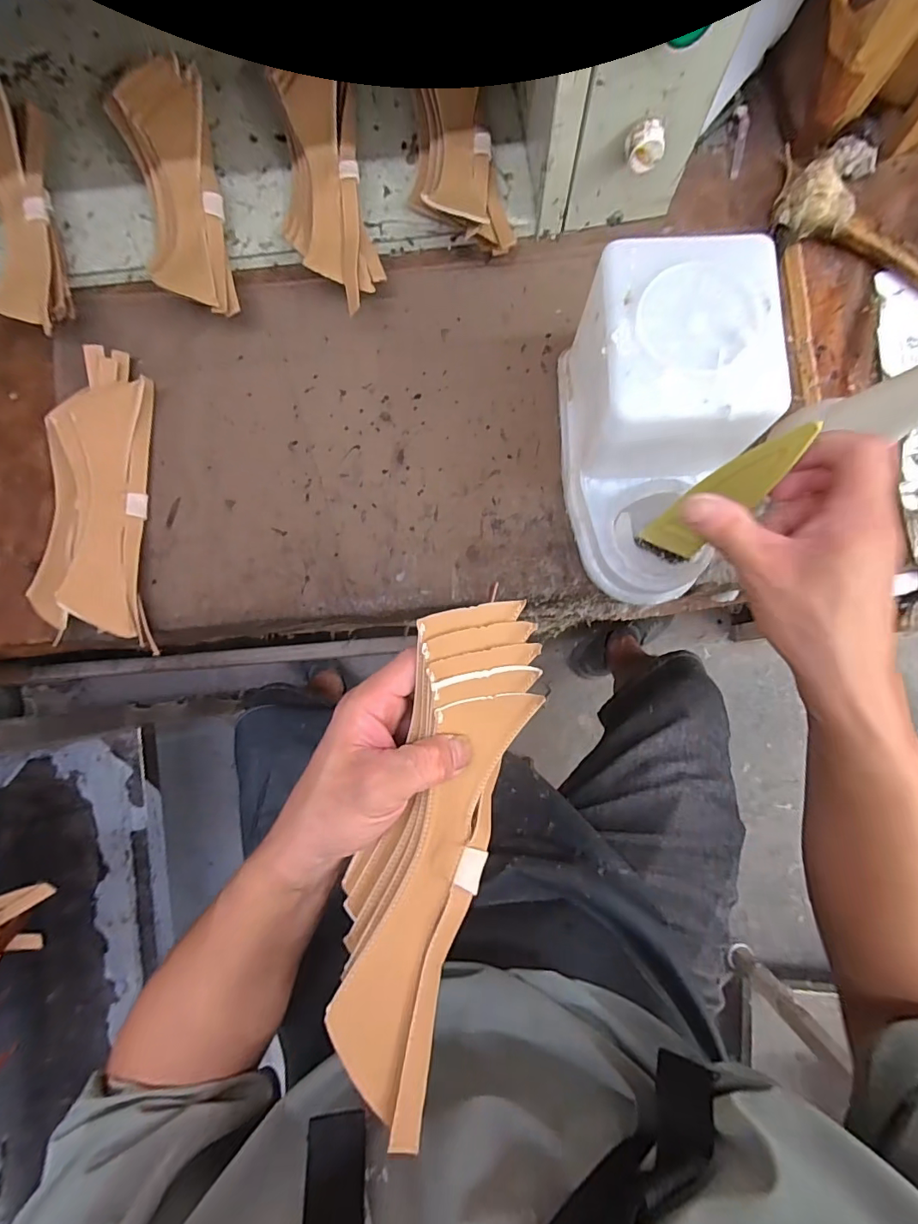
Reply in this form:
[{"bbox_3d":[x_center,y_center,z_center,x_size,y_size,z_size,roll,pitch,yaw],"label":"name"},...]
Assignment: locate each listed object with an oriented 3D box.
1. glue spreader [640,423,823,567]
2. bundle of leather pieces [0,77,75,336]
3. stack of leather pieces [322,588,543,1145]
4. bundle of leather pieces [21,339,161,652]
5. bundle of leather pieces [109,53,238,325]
[{"bbox_3d":[0.153,-0.066,0.291,0.034,0.127,0.013,40,68,5],"label":"glue spreader"},{"bbox_3d":[-0.353,-0.312,0.391,0.067,0.041,0.228,-13,83,0],"label":"bundle of leather pieces"},{"bbox_3d":[-0.012,0.106,0.247,0.065,0.036,0.227,15,79,3],"label":"stack of leather pieces"},{"bbox_3d":[-0.286,-0.087,0.379,0.086,0.024,0.222,-4,83,1],"label":"bundle of leather pieces"},{"bbox_3d":[-0.219,-0.325,0.391,0.078,0.040,0.221,-17,83,0],"label":"bundle of leather pieces"}]

